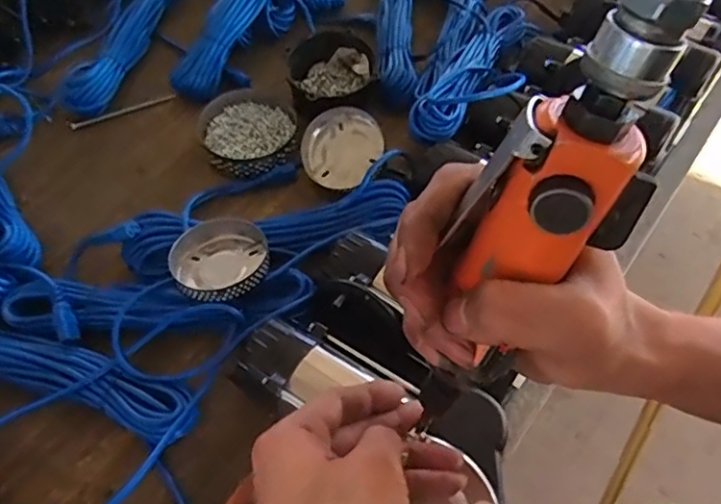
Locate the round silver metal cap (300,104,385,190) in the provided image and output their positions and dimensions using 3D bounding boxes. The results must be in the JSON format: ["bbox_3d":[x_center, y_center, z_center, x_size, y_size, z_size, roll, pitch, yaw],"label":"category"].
[{"bbox_3d":[-0.027,-0.139,0.774,0.099,0.024,0.106,0,88,13],"label":"round silver metal cap"}]

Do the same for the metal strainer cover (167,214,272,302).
[{"bbox_3d":[-0.156,0.010,0.666,0.105,0.044,0.108,-28,62,-17],"label":"metal strainer cover"}]

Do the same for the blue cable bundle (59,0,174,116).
[{"bbox_3d":[-0.360,-0.343,0.932,0.056,0.048,0.345,14,58,8],"label":"blue cable bundle"}]

